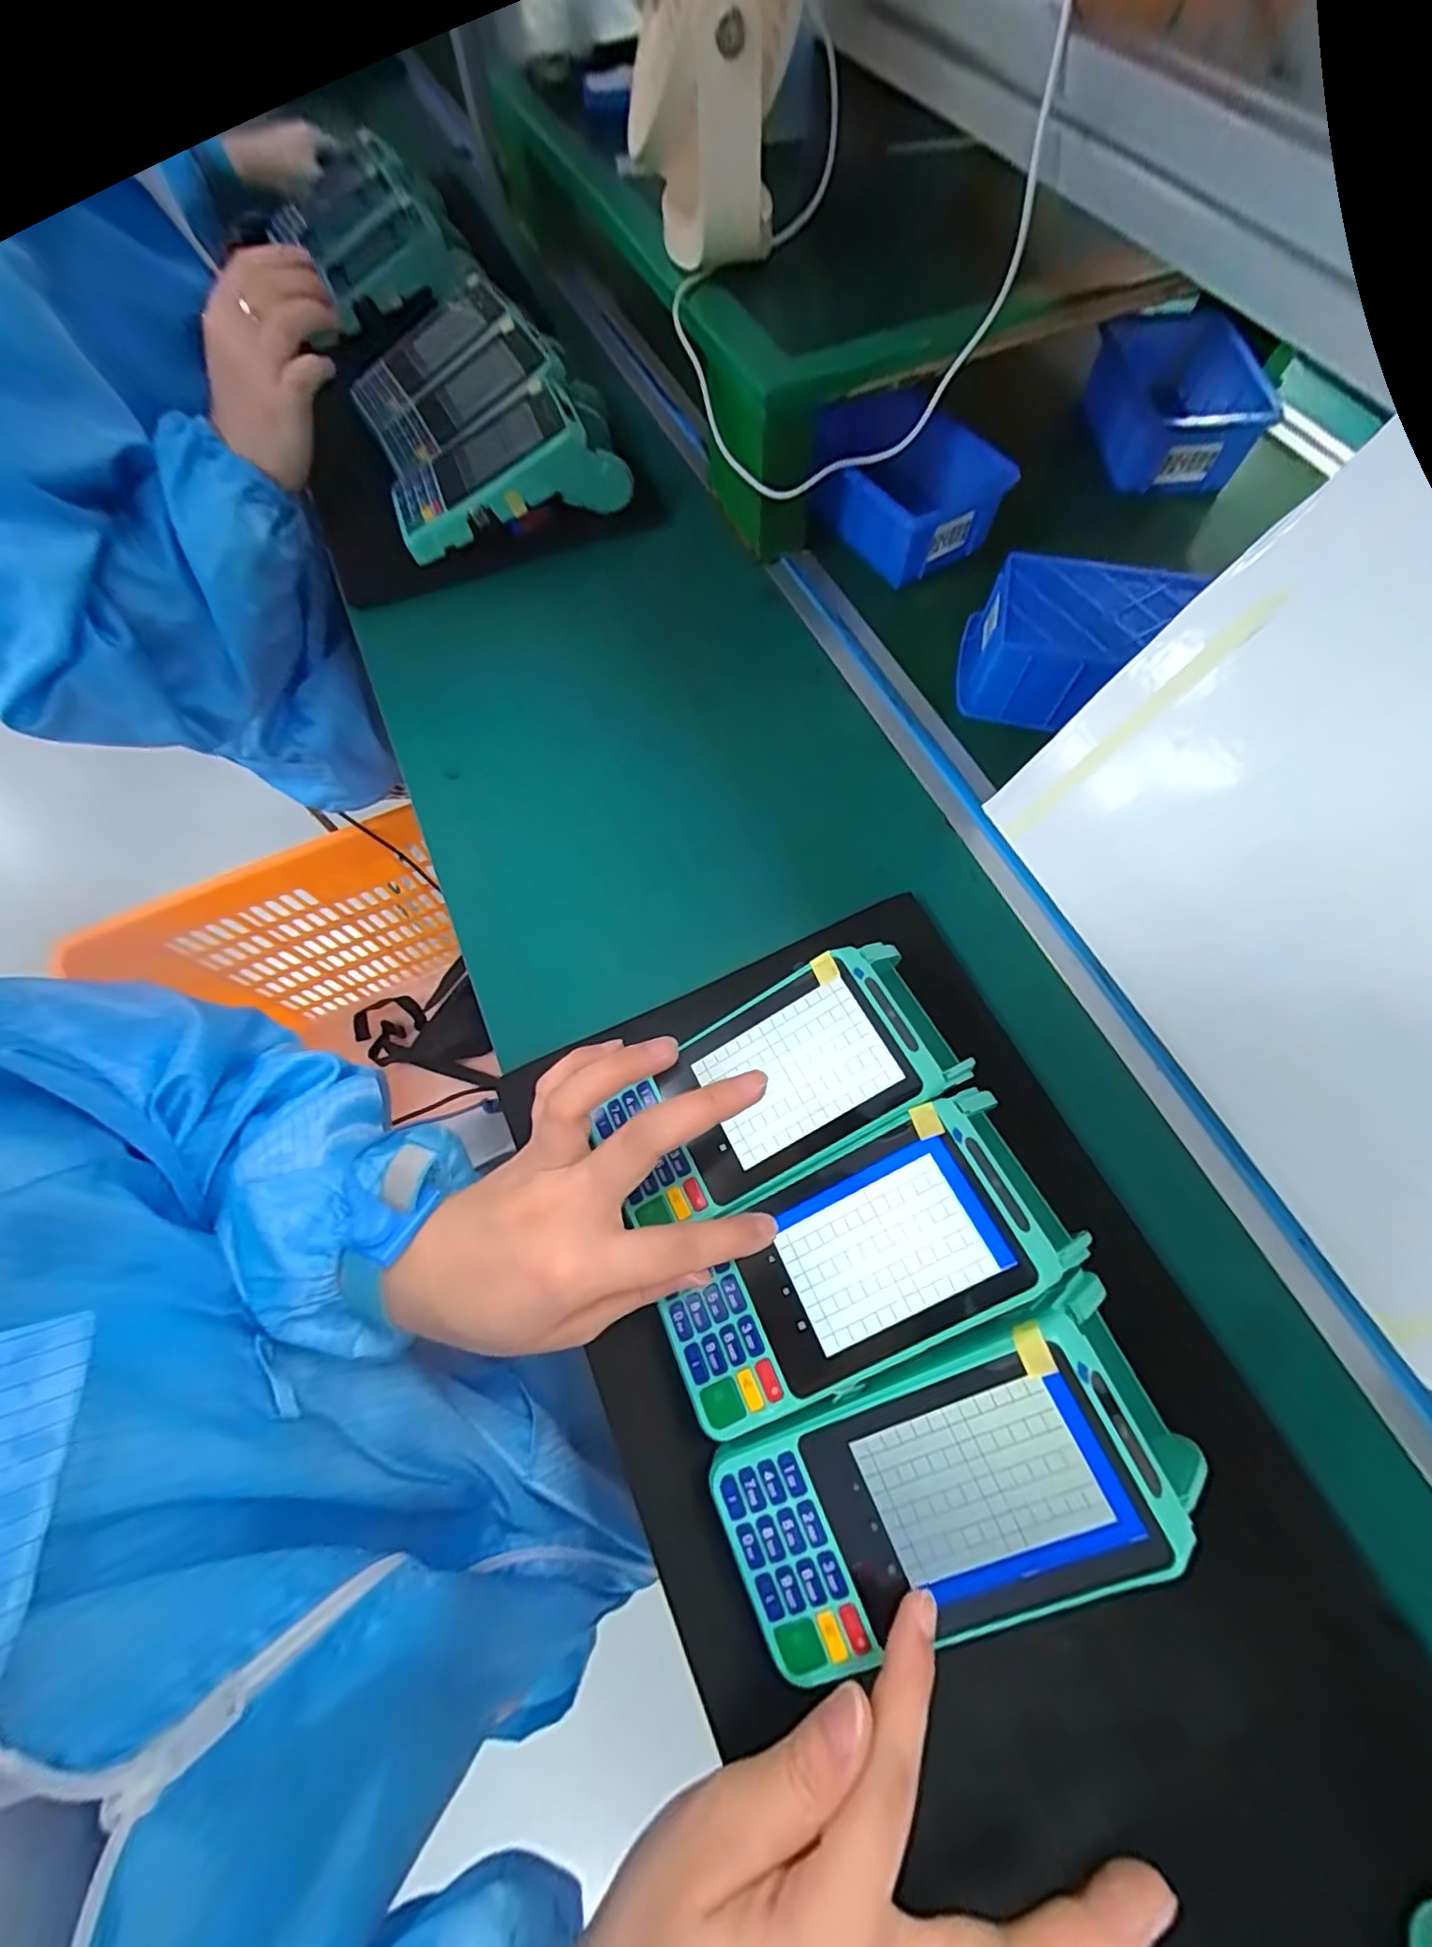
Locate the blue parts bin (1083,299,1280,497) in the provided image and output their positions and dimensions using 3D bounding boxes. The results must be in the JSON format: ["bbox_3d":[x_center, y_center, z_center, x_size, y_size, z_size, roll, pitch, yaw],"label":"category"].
[{"bbox_3d":[0.330,-0.412,0.445,0.091,0.059,0.105,-4,69,1],"label":"blue parts bin"}]

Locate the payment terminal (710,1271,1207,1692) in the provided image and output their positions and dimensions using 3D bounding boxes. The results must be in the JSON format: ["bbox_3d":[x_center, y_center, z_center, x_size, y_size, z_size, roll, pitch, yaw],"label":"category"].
[{"bbox_3d":[0.084,0.184,0.229,0.162,0.051,0.077,-27,70,4],"label":"payment terminal"}]

